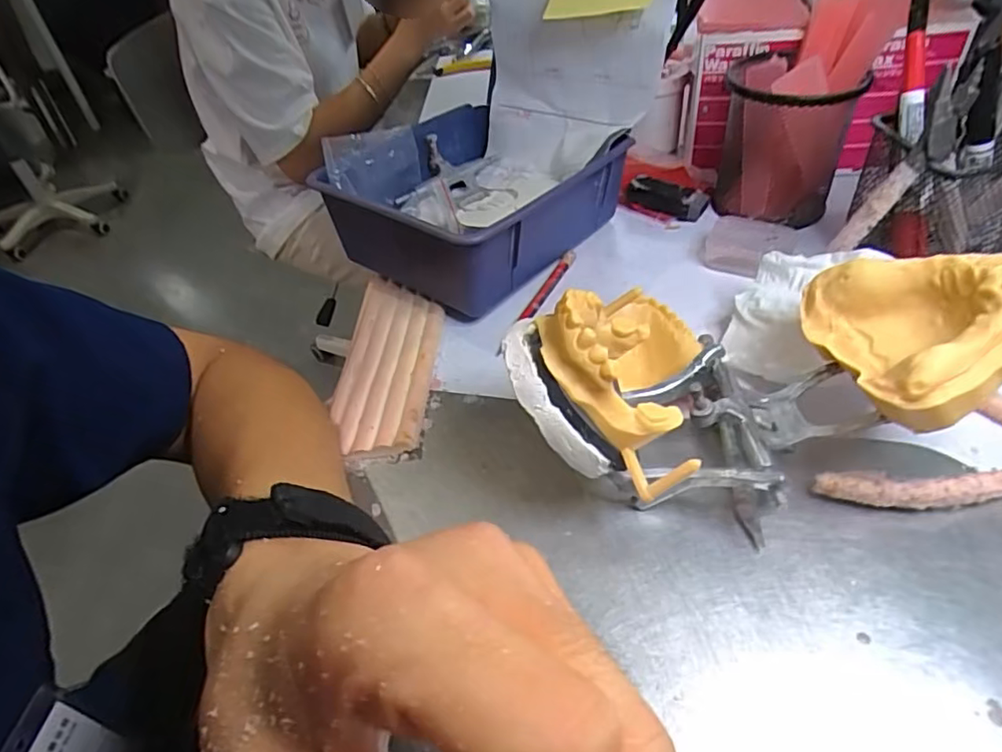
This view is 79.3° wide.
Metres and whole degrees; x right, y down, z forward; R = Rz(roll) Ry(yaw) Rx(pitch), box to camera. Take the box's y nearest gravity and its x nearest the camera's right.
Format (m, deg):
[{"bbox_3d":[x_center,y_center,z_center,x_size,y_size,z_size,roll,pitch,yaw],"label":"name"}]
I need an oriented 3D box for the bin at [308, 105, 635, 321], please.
[{"bbox_3d":[-0.021,-0.128,0.435,0.167,0.073,0.176,28,54,30],"label":"bin"}]

